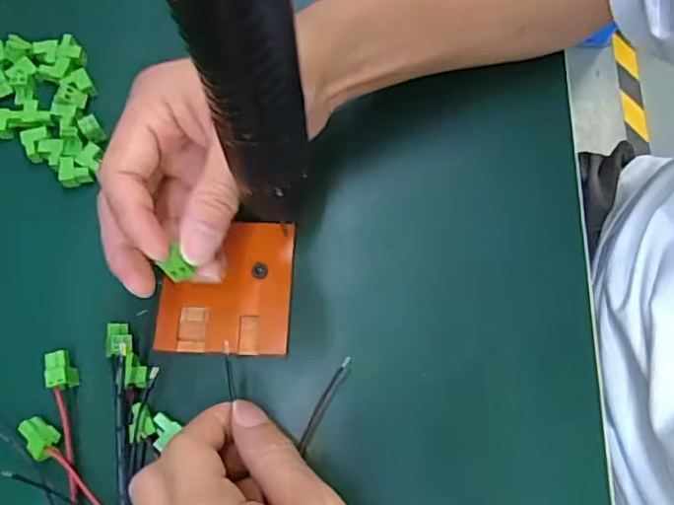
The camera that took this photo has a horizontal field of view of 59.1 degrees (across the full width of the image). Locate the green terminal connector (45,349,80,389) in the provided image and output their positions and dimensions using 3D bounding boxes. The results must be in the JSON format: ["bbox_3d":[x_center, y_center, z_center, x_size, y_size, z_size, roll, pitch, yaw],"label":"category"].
[{"bbox_3d":[-0.146,0.062,0.316,0.012,0.015,0.018,-7,70,-3],"label":"green terminal connector"}]

